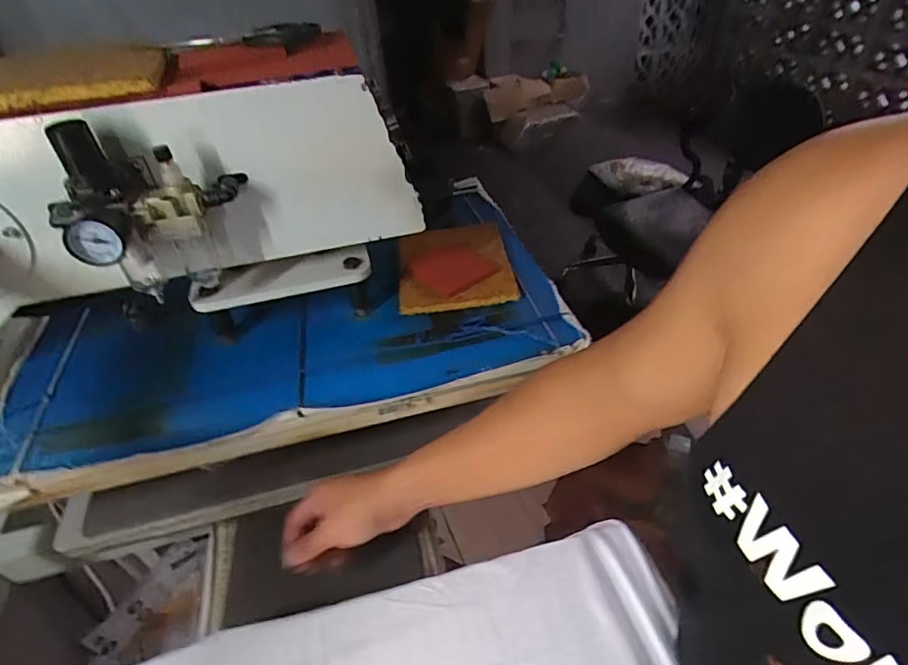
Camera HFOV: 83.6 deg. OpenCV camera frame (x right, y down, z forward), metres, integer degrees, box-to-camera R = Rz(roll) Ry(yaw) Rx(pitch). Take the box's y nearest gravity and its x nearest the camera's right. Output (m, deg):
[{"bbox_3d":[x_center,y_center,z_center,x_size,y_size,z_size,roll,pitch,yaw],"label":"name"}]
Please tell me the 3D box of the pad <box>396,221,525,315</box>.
[{"bbox_3d":[0.000,-0.085,0.638,0.137,0.019,0.155,-6,46,-4],"label":"pad"}]

